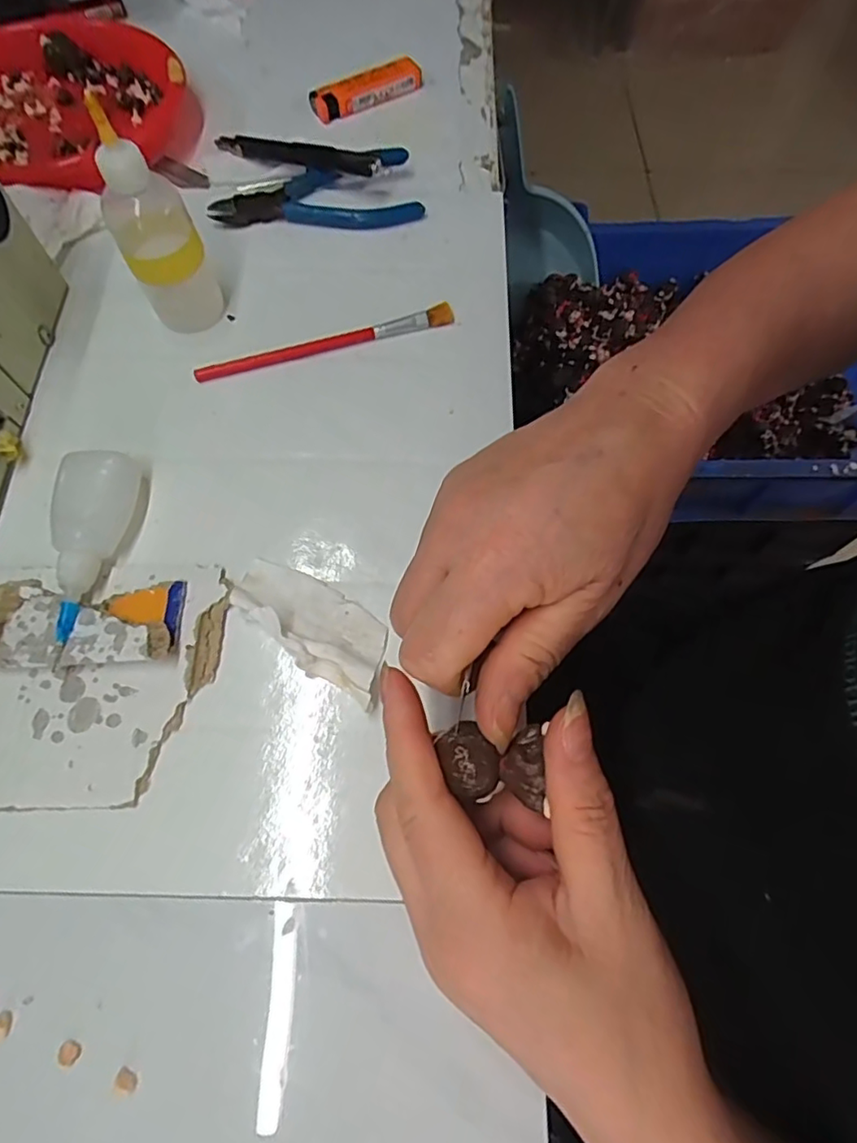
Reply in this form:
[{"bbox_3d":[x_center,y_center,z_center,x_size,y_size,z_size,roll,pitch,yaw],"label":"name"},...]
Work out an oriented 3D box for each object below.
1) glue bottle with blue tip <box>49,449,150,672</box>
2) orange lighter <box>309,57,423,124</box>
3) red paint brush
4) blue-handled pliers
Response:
[{"bbox_3d":[-0.156,-0.011,0.268,0.030,0.023,0.091,3,68,-2],"label":"glue bottle with blue tip"},{"bbox_3d":[-0.042,-0.338,0.409,0.080,0.013,0.024,-24,71,-12],"label":"orange lighter"},{"bbox_3d":[-0.056,-0.125,0.320,0.141,0.011,0.009,-15,69,-9],"label":"red paint brush"},{"bbox_3d":[-0.066,-0.225,0.361,0.126,0.012,0.059,-21,70,-11],"label":"blue-handled pliers"}]

